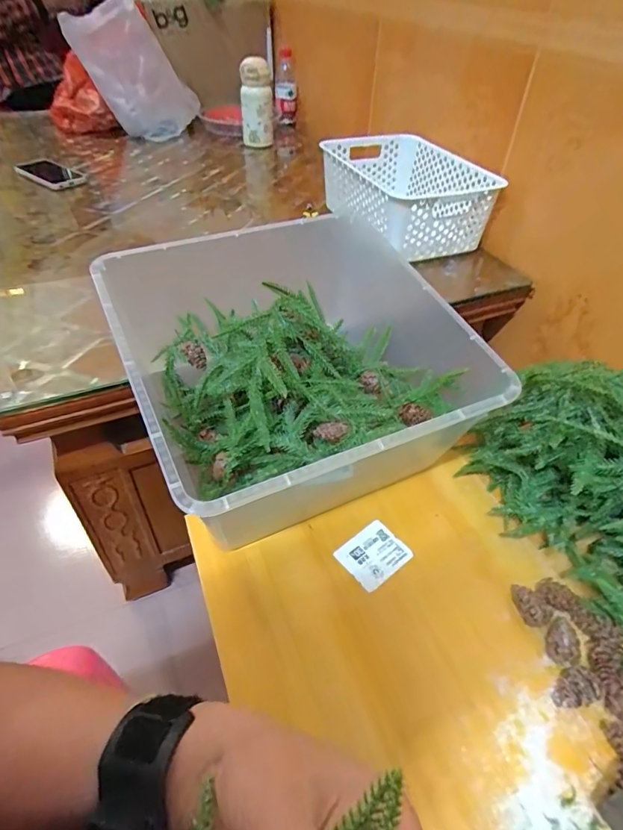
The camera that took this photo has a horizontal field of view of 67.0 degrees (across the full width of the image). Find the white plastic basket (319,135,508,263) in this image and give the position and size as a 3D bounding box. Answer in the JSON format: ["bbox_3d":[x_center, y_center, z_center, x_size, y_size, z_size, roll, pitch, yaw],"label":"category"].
[{"bbox_3d":[0.158,-0.393,0.846,0.225,0.115,0.318,-15,47,-16],"label":"white plastic basket"}]

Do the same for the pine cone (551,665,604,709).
[{"bbox_3d":[0.193,0.199,0.343,0.033,0.017,0.025,-15,47,-16],"label":"pine cone"}]

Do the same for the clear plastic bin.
[{"bbox_3d":[-0.015,-0.039,0.467,0.300,0.173,0.300,-19,48,-20],"label":"clear plastic bin"}]

